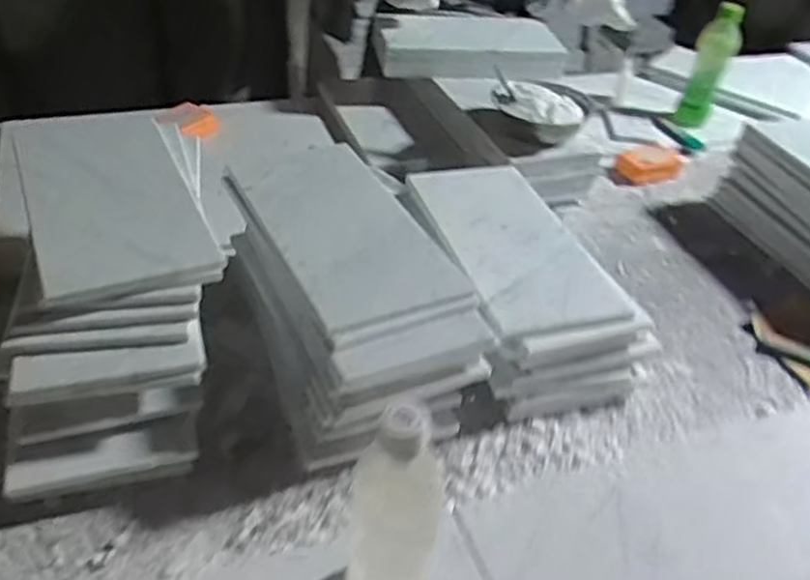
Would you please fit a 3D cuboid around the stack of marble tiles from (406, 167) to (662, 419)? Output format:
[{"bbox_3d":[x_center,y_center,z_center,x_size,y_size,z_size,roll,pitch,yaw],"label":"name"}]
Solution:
[{"bbox_3d":[0.137,-0.024,0.829,0.194,0.087,0.330,-5,41,-11],"label":"stack of marble tiles"}]

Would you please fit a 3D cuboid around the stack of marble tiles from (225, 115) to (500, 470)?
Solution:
[{"bbox_3d":[-0.063,-0.019,0.752,0.187,0.113,0.343,-12,43,-19],"label":"stack of marble tiles"}]

